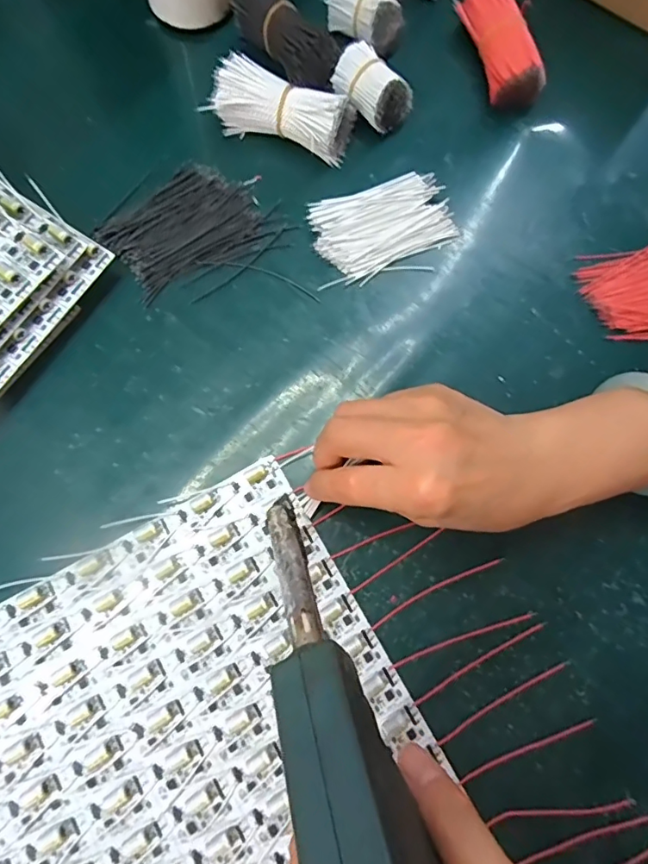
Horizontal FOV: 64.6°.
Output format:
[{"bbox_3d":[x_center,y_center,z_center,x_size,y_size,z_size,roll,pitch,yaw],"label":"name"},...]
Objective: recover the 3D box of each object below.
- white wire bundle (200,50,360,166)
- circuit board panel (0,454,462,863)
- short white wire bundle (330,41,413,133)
[{"bbox_3d":[-0.028,-0.221,0.352,0.094,0.037,0.036,15,75,2],"label":"white wire bundle"},{"bbox_3d":[-0.063,0.190,0.266,0.240,0.010,0.284,-29,78,-9],"label":"circuit board panel"},{"bbox_3d":[0.033,-0.239,0.360,0.052,0.034,0.032,38,77,8],"label":"short white wire bundle"}]

